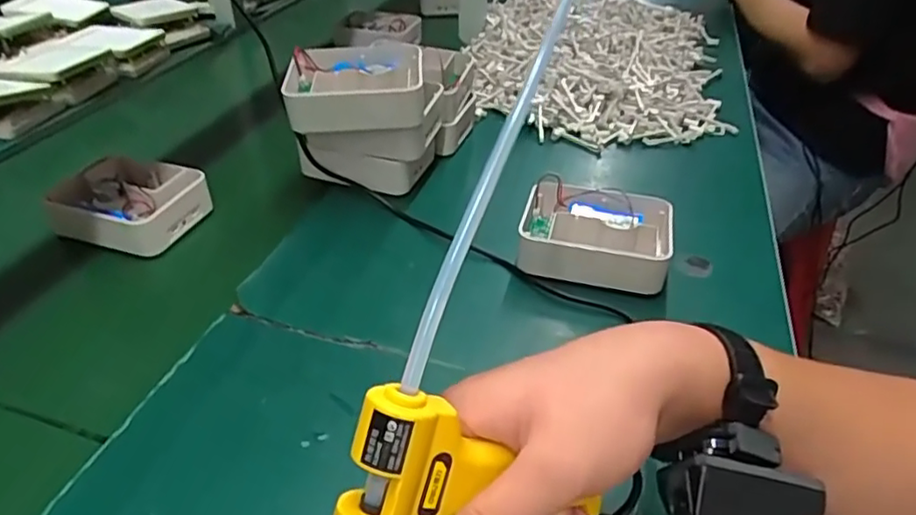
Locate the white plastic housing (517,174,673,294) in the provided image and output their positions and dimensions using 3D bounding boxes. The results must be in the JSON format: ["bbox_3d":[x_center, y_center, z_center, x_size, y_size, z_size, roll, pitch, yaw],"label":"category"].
[{"bbox_3d":[0.121,-0.020,0.553,0.134,0.047,0.101,14,40,15],"label":"white plastic housing"}]

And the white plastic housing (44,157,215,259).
[{"bbox_3d":[-0.322,-0.054,0.606,0.124,0.042,0.102,14,40,15],"label":"white plastic housing"}]

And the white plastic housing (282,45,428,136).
[{"bbox_3d":[-0.099,-0.164,0.592,0.132,0.045,0.100,-2,37,-3],"label":"white plastic housing"}]

